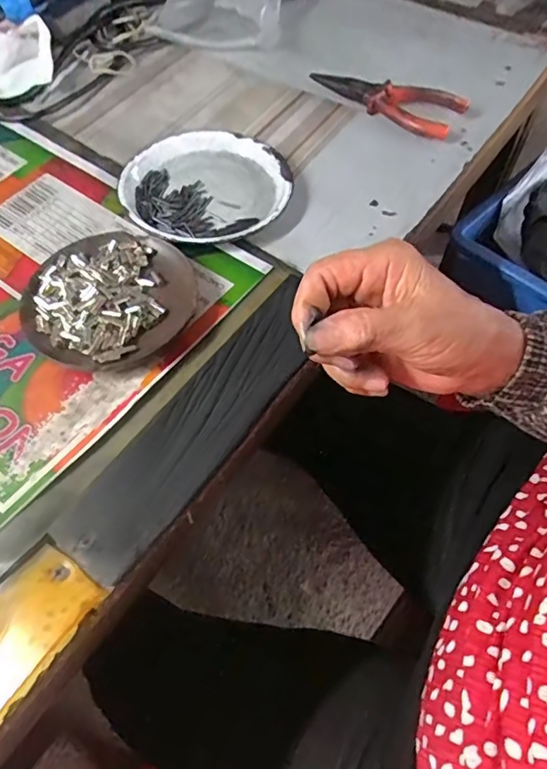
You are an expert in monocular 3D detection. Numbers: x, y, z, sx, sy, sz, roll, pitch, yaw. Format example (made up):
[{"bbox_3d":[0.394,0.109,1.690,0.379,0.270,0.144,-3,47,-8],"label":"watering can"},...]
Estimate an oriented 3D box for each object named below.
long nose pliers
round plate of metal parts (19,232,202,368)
[{"bbox_3d":[0.105,-0.270,0.490,0.143,0.023,0.049,37,66,20],"label":"long nose pliers"},{"bbox_3d":[-0.109,-0.059,0.360,0.112,0.024,0.109,0,59,0],"label":"round plate of metal parts"}]

